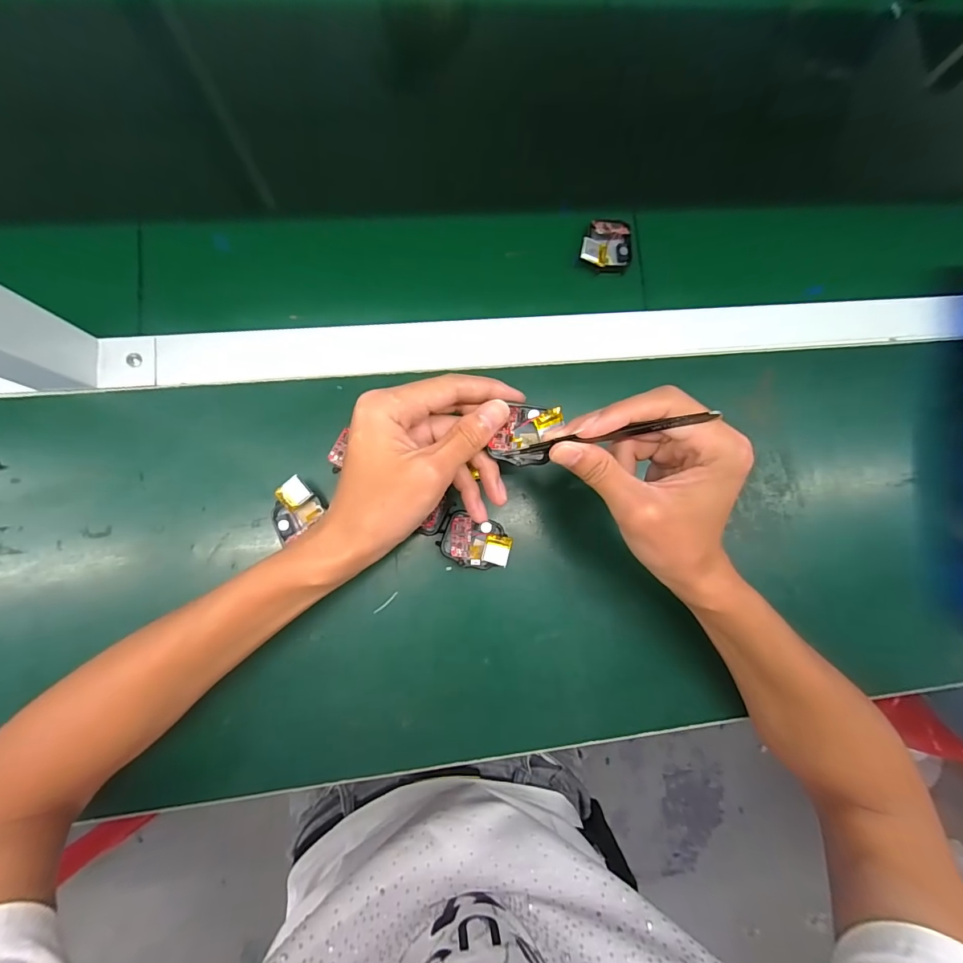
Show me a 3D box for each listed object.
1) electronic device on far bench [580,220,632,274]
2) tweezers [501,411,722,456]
[{"bbox_3d":[0.106,-0.201,0.368,0.046,0.019,0.041,1,84,-5],"label":"electronic device on far bench"},{"bbox_3d":[0.066,-0.025,0.239,0.115,0.011,0.007,-9,84,23],"label":"tweezers"}]

